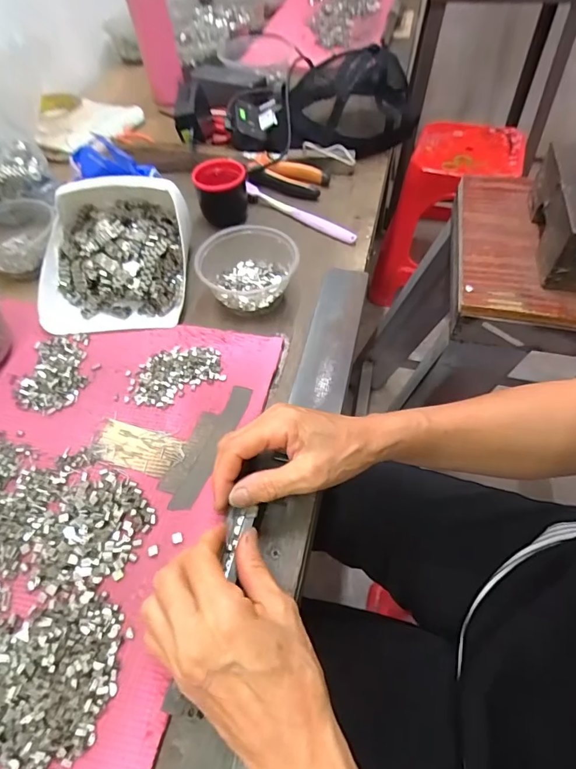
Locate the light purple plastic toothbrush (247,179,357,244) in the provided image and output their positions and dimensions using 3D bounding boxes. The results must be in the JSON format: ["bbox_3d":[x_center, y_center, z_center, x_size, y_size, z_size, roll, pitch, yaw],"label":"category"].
[{"bbox_3d":[0.014,-0.225,0.556,0.173,0.015,0.015,34,62,20],"label":"light purple plastic toothbrush"}]

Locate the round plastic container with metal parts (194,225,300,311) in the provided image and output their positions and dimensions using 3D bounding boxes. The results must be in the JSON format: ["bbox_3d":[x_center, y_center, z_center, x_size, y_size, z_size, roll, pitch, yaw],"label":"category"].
[{"bbox_3d":[-0.044,-0.126,0.466,0.108,0.048,0.096,-11,56,-5],"label":"round plastic container with metal parts"}]

